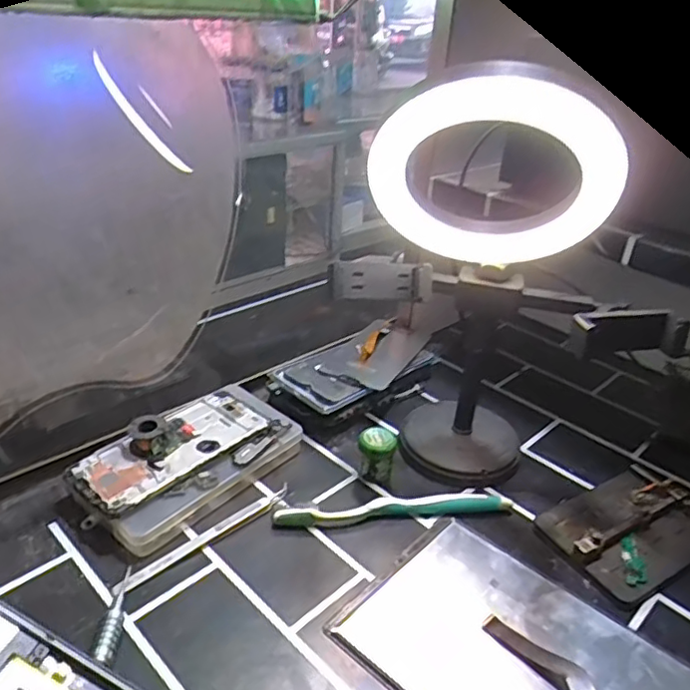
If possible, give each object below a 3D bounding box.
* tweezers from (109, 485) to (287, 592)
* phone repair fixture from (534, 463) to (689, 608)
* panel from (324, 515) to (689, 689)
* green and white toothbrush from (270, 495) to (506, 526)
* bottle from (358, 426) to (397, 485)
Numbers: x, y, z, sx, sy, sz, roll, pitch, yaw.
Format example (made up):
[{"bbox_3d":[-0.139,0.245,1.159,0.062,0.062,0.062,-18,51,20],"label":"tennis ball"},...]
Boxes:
[{"bbox_3d":[-0.100,0.140,0.454,0.013,0.009,0.144,28,36,36],"label":"tweezers"},{"bbox_3d":[0.229,0.140,0.488,0.142,0.020,0.090,-14,33,-30],"label":"phone repair fixture"},{"bbox_3d":[0.121,0.199,0.379,0.231,0.015,0.144,26,35,34],"label":"panel"},{"bbox_3d":[0.040,0.131,0.487,0.188,0.023,0.018,0,29,-9],"label":"green and white toothbrush"},{"bbox_3d":[0.026,0.091,0.519,0.029,0.041,0.023,7,28,4],"label":"bottle"}]

